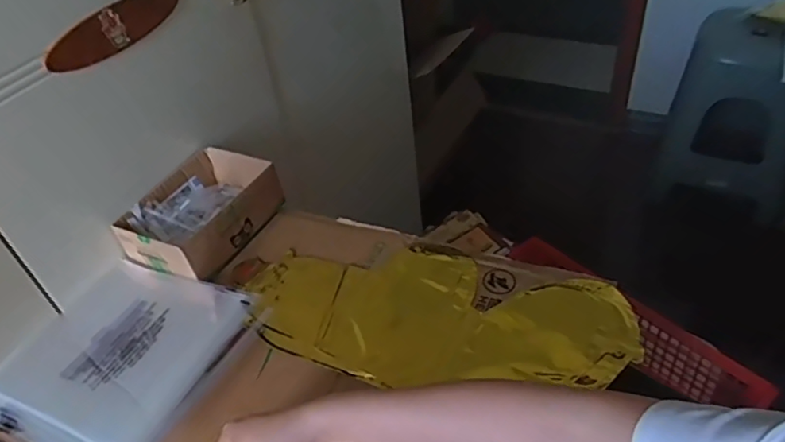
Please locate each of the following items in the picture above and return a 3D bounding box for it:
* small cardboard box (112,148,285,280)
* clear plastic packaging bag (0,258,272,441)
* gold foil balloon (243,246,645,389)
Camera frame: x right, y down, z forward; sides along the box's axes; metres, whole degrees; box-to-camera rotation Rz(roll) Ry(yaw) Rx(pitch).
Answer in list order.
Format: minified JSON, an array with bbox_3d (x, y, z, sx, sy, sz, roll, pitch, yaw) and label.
[{"bbox_3d":[-0.247,-0.009,0.763,0.138,0.067,0.182,15,47,23],"label":"small cardboard box"},{"bbox_3d":[-0.300,0.147,0.639,0.232,0.022,0.232,14,47,22],"label":"clear plastic packaging bag"},{"bbox_3d":[0.050,0.100,0.652,0.417,0.027,0.181,-2,43,6],"label":"gold foil balloon"}]

